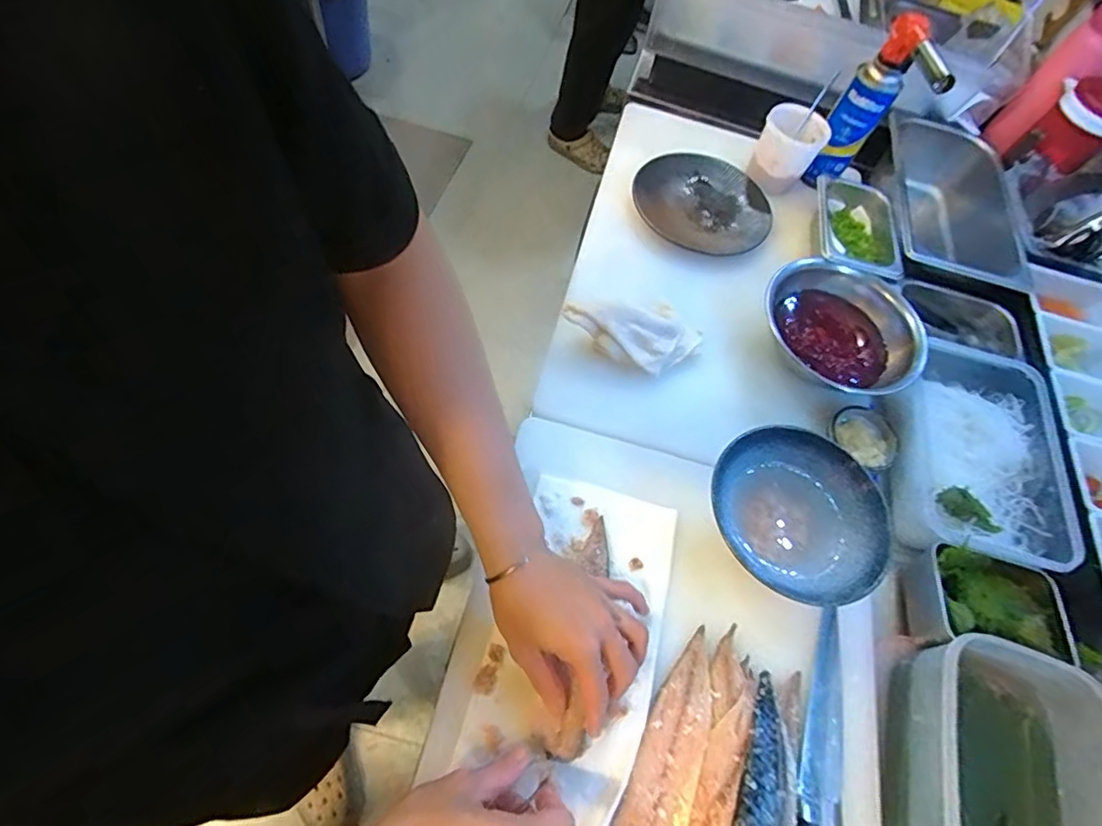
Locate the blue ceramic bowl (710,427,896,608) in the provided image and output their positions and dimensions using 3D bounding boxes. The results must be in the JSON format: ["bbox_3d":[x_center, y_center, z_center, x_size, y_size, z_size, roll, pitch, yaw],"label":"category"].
[{"bbox_3d":[0.244,0.102,0.563,0.171,0.060,0.172,4,63,-7],"label":"blue ceramic bowl"}]

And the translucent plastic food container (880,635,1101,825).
[{"bbox_3d":[0.390,0.321,0.478,0.167,0.086,0.223,15,62,-1],"label":"translucent plastic food container"}]

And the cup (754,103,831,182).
[{"bbox_3d":[0.348,-0.392,0.833,0.089,0.075,0.089,28,62,6],"label":"cup"}]

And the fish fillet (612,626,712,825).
[{"bbox_3d":[0.103,0.288,0.479,0.053,0.017,0.201,27,62,5],"label":"fish fillet"}]

